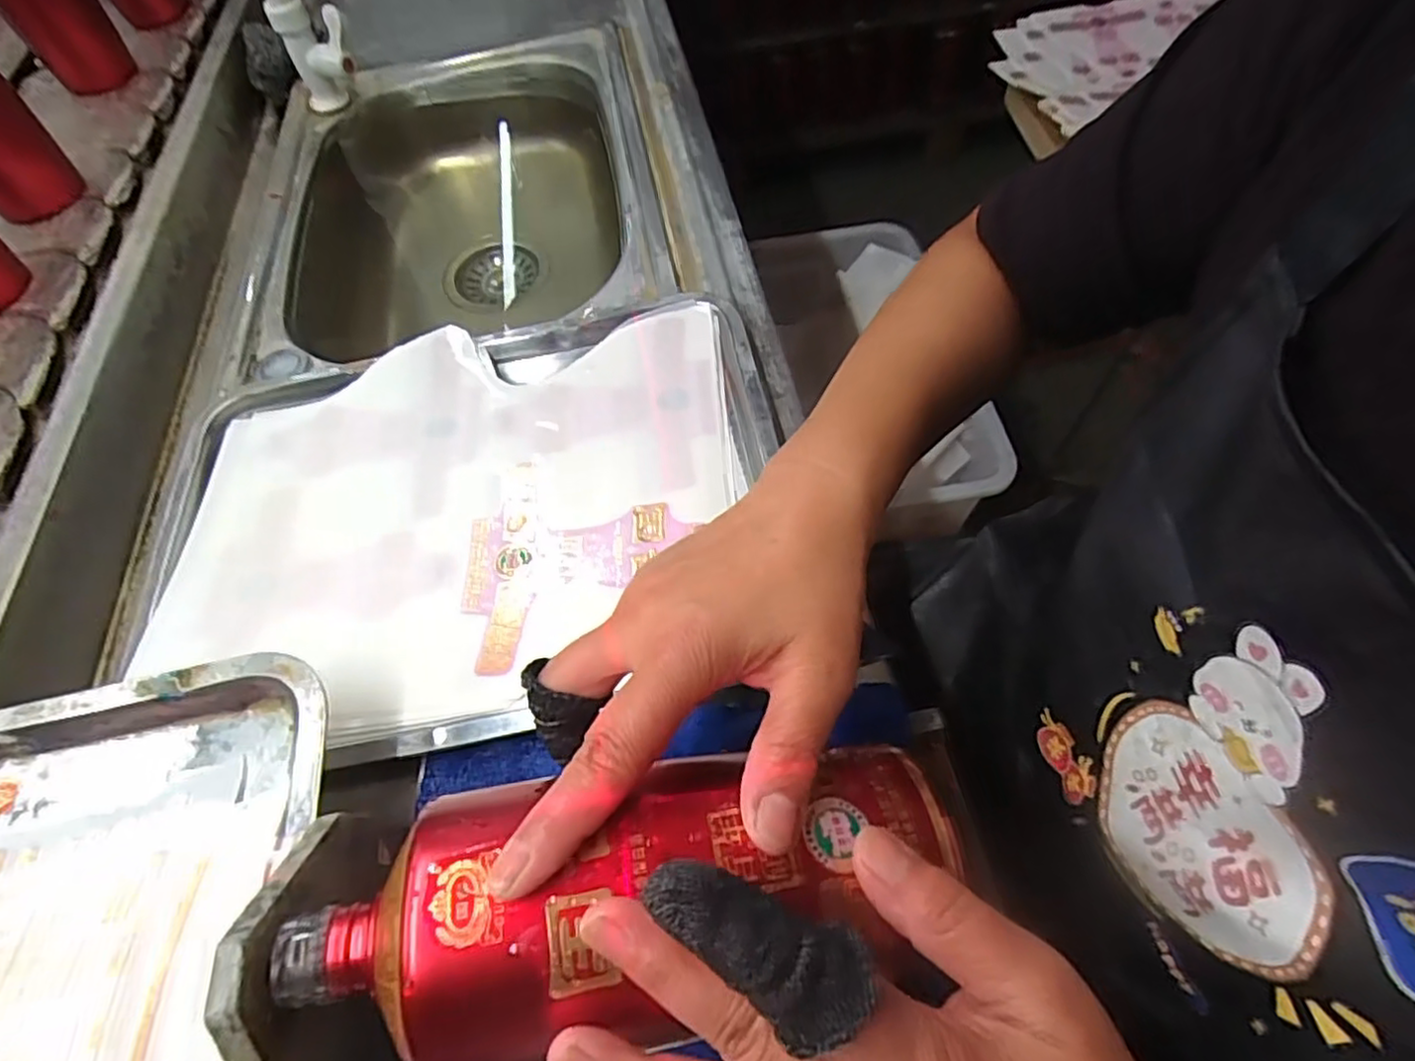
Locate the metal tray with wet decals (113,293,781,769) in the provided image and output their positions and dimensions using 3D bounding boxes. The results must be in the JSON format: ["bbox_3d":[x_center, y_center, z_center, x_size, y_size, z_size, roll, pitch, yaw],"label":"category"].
[{"bbox_3d":[-0.150,-0.013,0.408,0.372,0.023,0.274,-9,60,-1],"label":"metal tray with wet decals"}]

